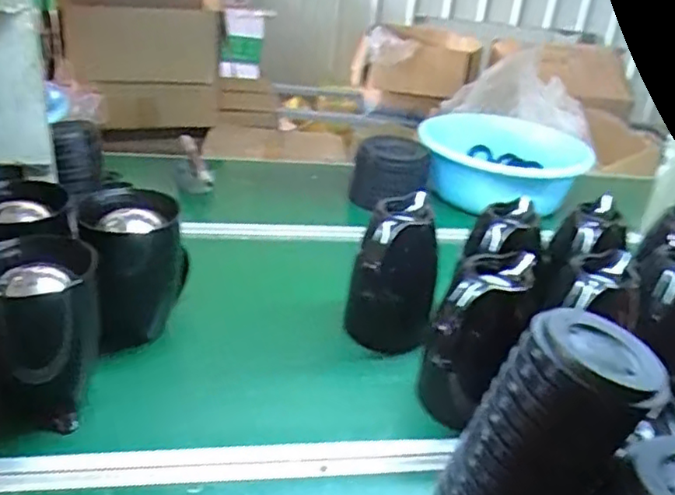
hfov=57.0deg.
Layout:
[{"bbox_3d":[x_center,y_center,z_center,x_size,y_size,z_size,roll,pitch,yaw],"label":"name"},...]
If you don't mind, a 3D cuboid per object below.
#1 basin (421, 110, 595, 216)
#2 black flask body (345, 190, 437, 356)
[{"bbox_3d":[0.389,-0.203,1.440,0.358,0.136,0.402,14,28,14],"label":"basin"},{"bbox_3d":[0.076,0.050,0.877,0.123,0.211,0.126,9,27,5],"label":"black flask body"}]

